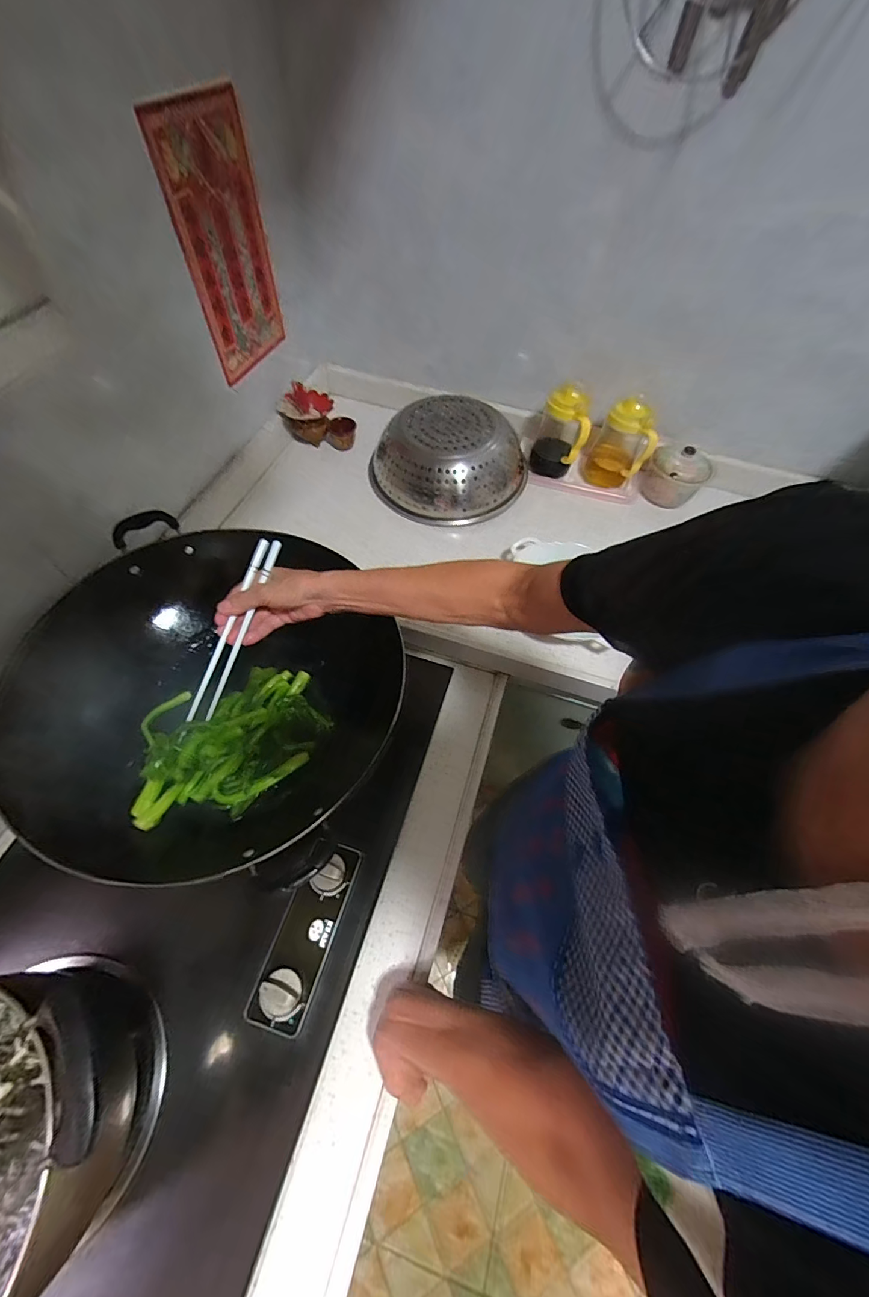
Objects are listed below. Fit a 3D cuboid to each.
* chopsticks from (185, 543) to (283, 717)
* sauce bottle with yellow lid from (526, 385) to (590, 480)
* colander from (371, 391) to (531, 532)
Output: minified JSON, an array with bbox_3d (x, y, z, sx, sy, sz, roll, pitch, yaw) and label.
[{"bbox_3d":[-0.225,-0.023,0.487,0.028,0.020,0.215,21,86,8],"label":"chopsticks"},{"bbox_3d":[0.243,-0.412,0.833,0.099,0.152,0.086,19,60,7],"label":"sauce bottle with yellow lid"},{"bbox_3d":[0.029,-0.366,0.824,0.283,0.110,0.260,2,59,-3],"label":"colander"}]

